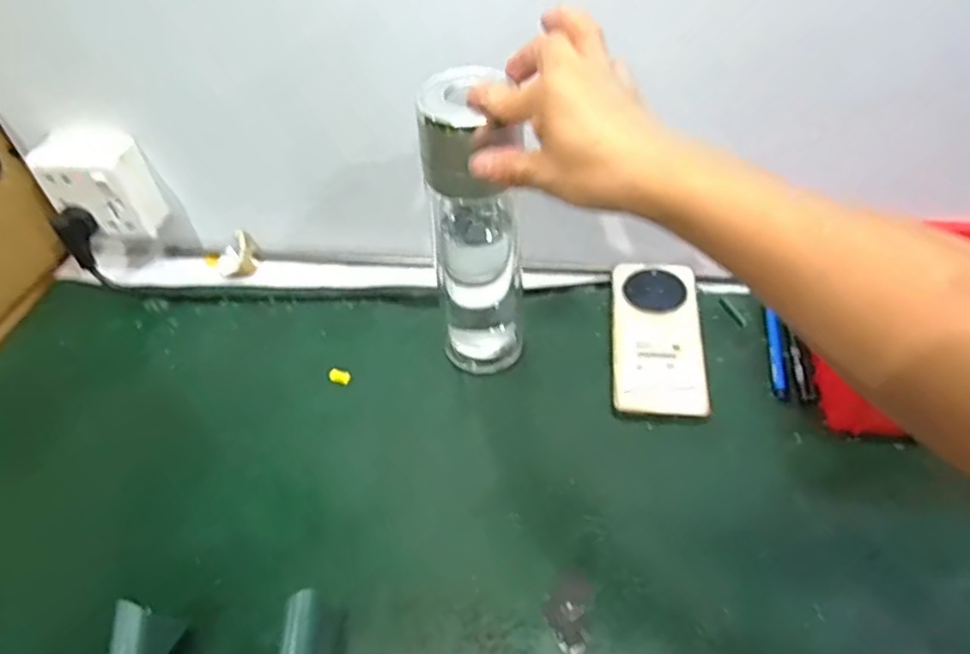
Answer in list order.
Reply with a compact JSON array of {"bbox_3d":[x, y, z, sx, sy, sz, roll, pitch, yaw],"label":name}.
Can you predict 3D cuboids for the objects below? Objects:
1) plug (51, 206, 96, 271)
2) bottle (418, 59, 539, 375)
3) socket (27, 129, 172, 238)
[{"bbox_3d":[-0.388,-0.087,0.624,0.033,0.055,0.022,-34,52,-25],"label":"plug"},{"bbox_3d":[-0.006,-0.069,0.495,0.061,0.257,0.069,11,52,16],"label":"bottle"},{"bbox_3d":[-0.365,-0.134,0.618,0.097,0.091,0.051,4,46,8],"label":"socket"}]

